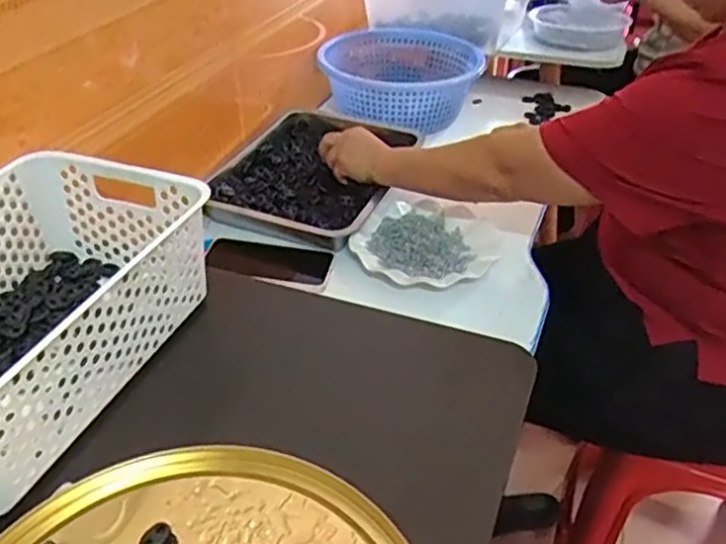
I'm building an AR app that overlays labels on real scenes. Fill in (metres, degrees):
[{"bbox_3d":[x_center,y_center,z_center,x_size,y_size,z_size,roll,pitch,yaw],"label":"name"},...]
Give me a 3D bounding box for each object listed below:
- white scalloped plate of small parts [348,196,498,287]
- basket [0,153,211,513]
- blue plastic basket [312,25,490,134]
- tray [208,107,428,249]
[{"bbox_3d":[0.079,-0.045,0.881,0.172,0.027,0.156,10,38,12],"label":"white scalloped plate of small parts"},{"bbox_3d":[-0.281,0.028,0.562,0.198,0.104,0.299,14,39,17],"label":"basket"},{"bbox_3d":[0.048,-0.345,1.243,0.265,0.107,0.267,0,37,0],"label":"blue plastic basket"},{"bbox_3d":[-0.067,-0.153,0.999,0.228,0.030,0.314,13,38,16],"label":"tray"}]

